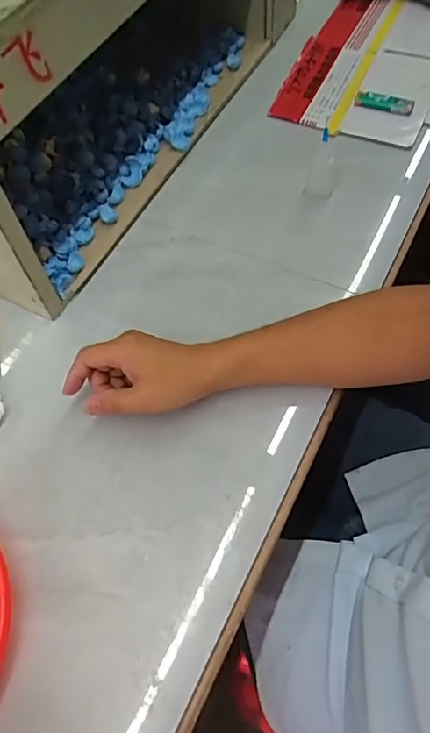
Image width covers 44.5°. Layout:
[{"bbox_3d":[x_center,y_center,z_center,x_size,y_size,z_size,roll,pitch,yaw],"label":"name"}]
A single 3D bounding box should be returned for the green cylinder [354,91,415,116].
[{"bbox_3d":[0.236,-0.368,0.736,0.081,0.021,0.019,24,66,15],"label":"green cylinder"}]

